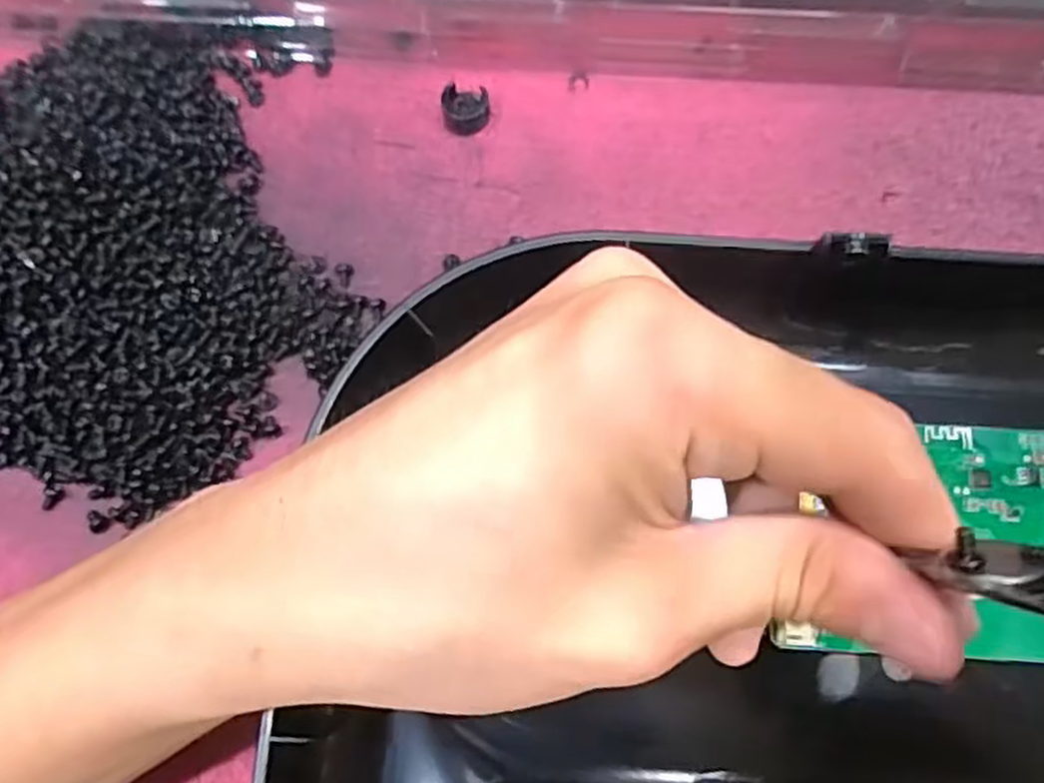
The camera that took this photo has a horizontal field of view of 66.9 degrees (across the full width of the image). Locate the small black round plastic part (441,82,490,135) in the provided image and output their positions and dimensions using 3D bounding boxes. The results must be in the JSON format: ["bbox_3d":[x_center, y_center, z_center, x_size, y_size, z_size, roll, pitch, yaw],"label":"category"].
[{"bbox_3d":[-0.018,-0.087,0.245,0.014,0.009,0.011,7,75,1],"label":"small black round plastic part"}]

